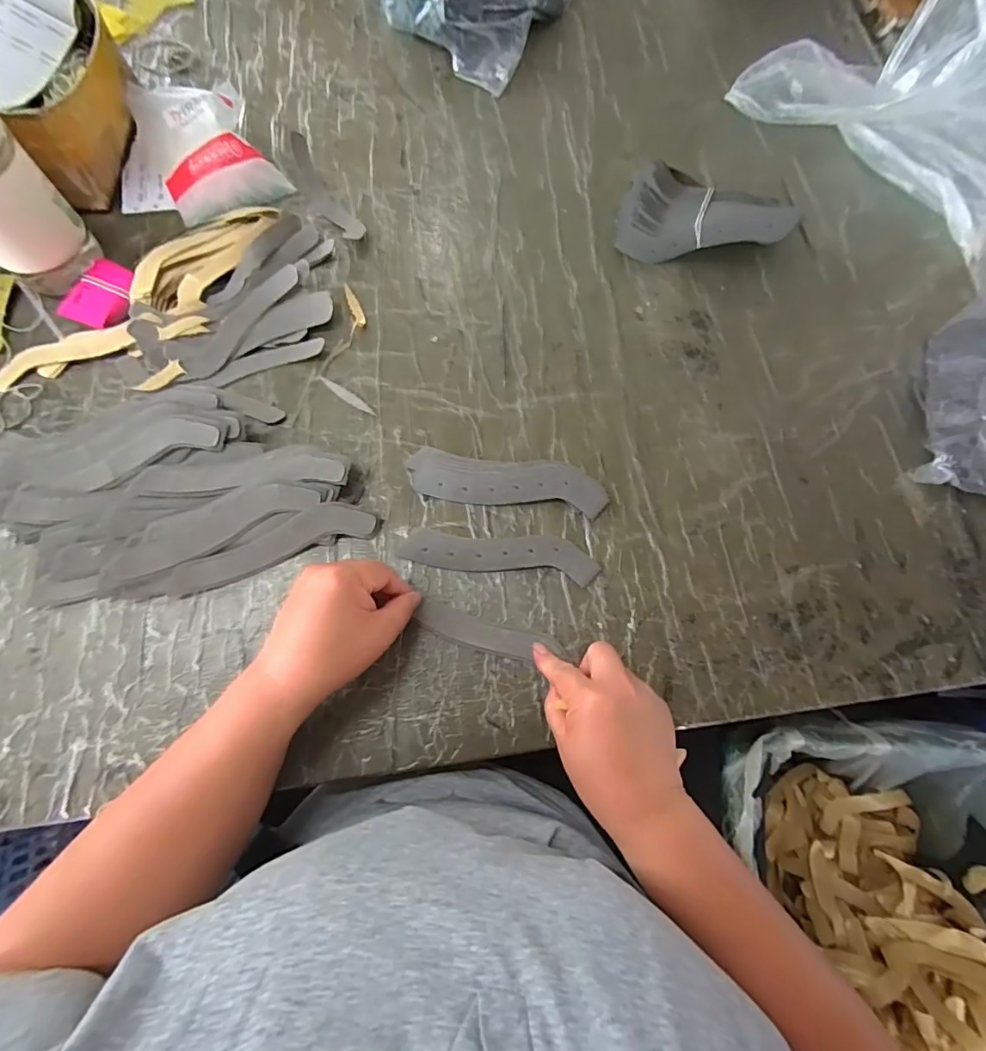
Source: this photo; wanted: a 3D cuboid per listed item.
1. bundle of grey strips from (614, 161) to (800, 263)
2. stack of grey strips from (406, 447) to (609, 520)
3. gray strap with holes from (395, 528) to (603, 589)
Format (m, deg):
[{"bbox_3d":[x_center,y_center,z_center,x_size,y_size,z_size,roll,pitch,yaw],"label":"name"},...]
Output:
[{"bbox_3d":[0.221,-0.333,0.512,0.172,0.054,0.097,2,72,-2],"label":"bundle of grey strips"},{"bbox_3d":[0.013,-0.040,0.433,0.175,0.017,0.046,7,72,0],"label":"stack of grey strips"},{"bbox_3d":[0.006,0.023,0.417,0.168,0.009,0.038,7,72,0],"label":"gray strap with holes"}]

